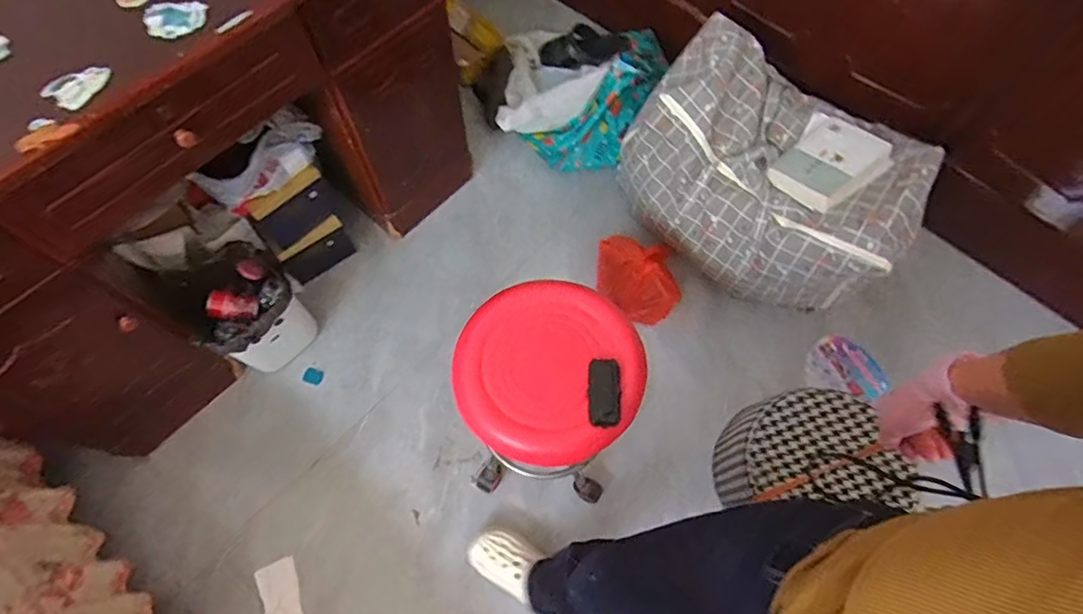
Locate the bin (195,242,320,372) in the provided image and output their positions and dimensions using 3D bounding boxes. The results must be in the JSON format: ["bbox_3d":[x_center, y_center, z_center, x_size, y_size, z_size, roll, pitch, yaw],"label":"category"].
[{"bbox_3d":[-0.674,0.017,1.315,0.214,0.252,0.237,37,71,13],"label":"bin"}]

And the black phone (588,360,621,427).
[{"bbox_3d":[0.101,0.135,0.877,0.049,0.011,0.106,1,67,-1],"label":"black phone"}]

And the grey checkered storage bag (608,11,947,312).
[{"bbox_3d":[0.517,-0.305,1.336,0.651,0.405,0.427,41,72,14],"label":"grey checkered storage bag"}]

